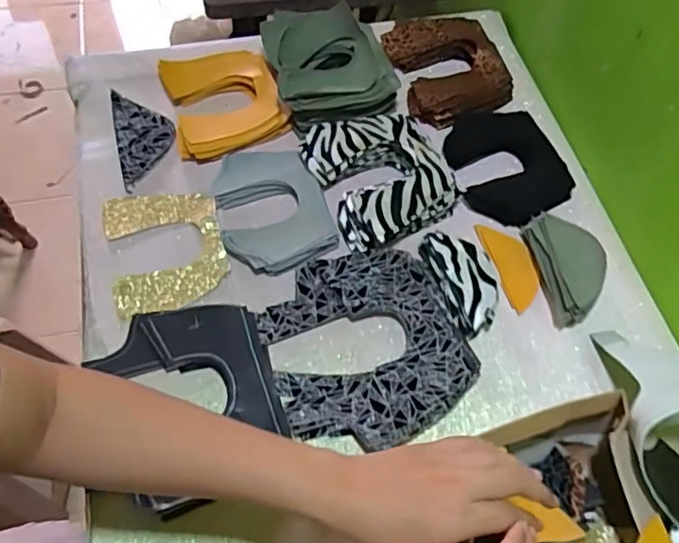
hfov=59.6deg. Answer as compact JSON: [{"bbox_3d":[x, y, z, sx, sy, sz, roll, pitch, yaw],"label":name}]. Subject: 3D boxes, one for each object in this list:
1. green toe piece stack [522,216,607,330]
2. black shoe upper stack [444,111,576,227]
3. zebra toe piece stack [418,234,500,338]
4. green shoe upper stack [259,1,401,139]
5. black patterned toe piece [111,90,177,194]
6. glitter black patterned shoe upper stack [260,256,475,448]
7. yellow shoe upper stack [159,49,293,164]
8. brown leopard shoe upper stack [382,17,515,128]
[{"bbox_3d":[0.248,-0.006,0.644,0.063,0.045,0.124,-7,61,-8],"label":"green toe piece stack"},{"bbox_3d":[0.202,-0.133,0.731,0.123,0.034,0.164,-14,62,-12],"label":"black shoe upper stack"},{"bbox_3d":[0.134,0.009,0.635,0.061,0.038,0.120,-12,62,-11],"label":"zebra toe piece stack"},{"bbox_3d":[-0.010,-0.261,0.754,0.157,0.053,0.170,-7,61,-8],"label":"green shoe upper stack"},{"bbox_3d":[-0.240,-0.169,0.732,0.069,0.008,0.149,-13,66,-12],"label":"black patterned toe piece"},{"bbox_3d":[0.025,0.072,0.589,0.184,0.022,0.196,-15,62,-13],"label":"glitter black patterned shoe upper stack"},{"bbox_3d":[-0.143,-0.215,0.750,0.137,0.025,0.154,-14,62,-12],"label":"yellow shoe upper stack"},{"bbox_3d":[0.146,-0.278,0.802,0.142,0.038,0.168,-14,62,-12],"label":"brown leopard shoe upper stack"}]

